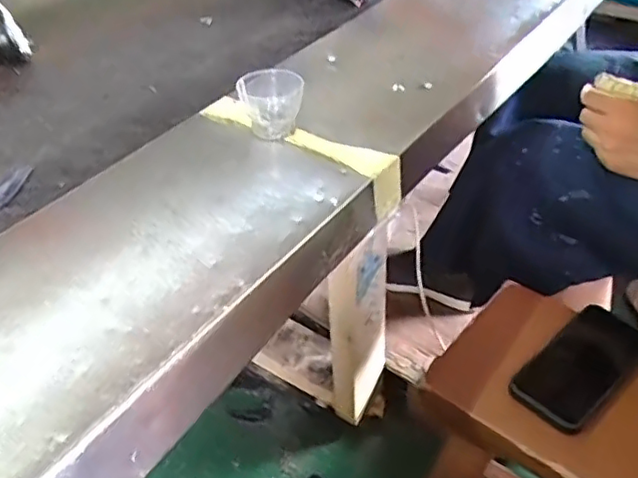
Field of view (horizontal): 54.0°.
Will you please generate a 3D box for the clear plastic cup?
[{"bbox_3d":[-0.043,-0.139,0.637,0.061,0.055,0.056,-33,52,-30],"label":"clear plastic cup"}]

